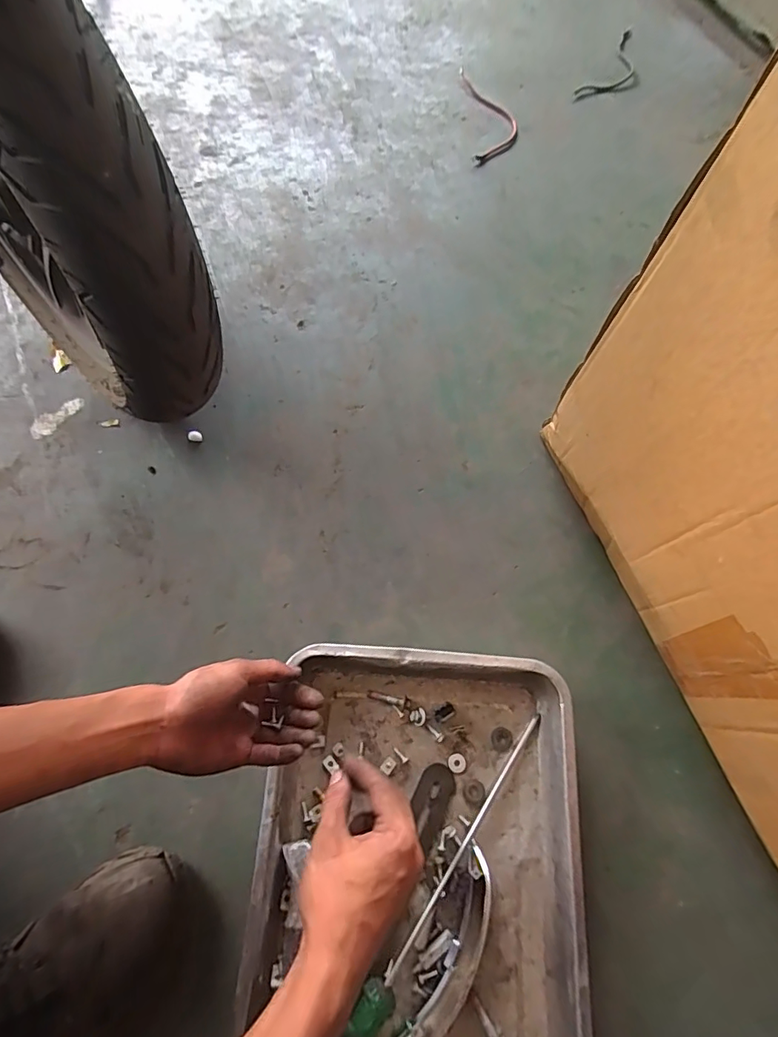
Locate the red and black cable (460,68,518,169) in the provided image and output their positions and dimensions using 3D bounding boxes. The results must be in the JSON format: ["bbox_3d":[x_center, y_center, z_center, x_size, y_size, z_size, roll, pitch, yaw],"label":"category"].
[{"bbox_3d":[0.189,-0.752,0.919,0.089,0.013,0.266,-4,69,0],"label":"red and black cable"}]

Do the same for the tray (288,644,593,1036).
[{"bbox_3d":[0.031,0.331,0.465,0.267,0.051,0.400,3,69,0],"label":"tray"}]

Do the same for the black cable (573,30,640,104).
[{"bbox_3d":[0.453,-0.880,0.969,0.087,0.007,0.279,32,72,11],"label":"black cable"}]

